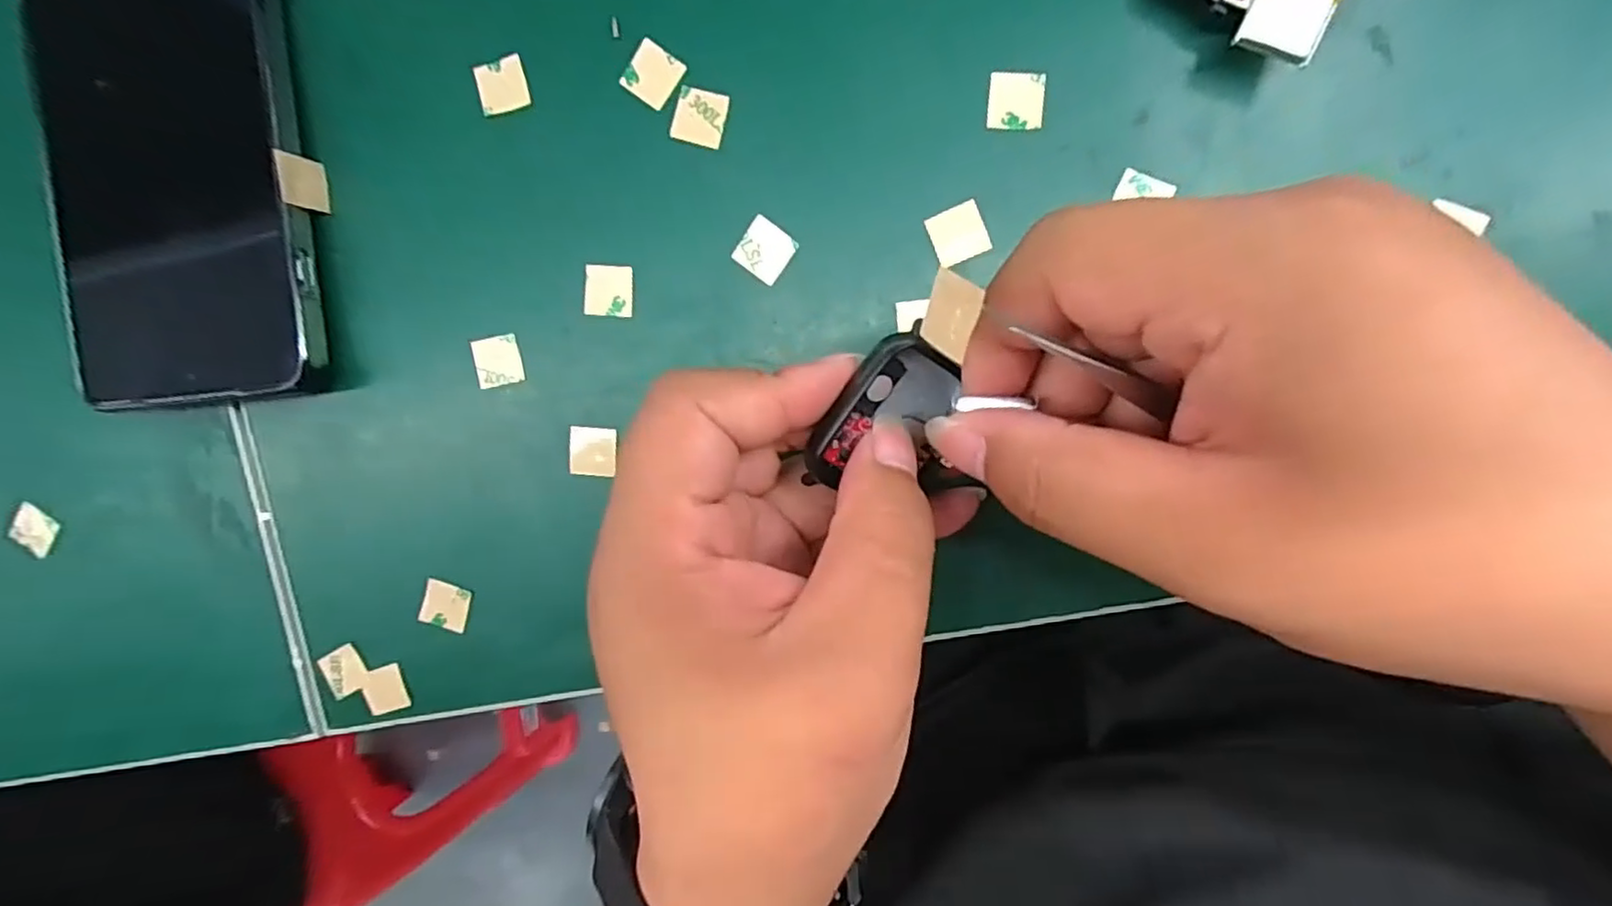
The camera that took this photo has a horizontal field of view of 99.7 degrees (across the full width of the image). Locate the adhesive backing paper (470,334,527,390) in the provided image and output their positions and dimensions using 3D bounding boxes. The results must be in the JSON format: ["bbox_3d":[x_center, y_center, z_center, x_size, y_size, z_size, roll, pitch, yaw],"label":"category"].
[{"bbox_3d":[-0.098,-0.029,0.216,0.017,0.004,0.015,-10,96,6],"label":"adhesive backing paper"}]

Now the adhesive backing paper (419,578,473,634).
[{"bbox_3d":[-0.120,0.051,0.226,0.015,0.004,0.015,19,98,3],"label":"adhesive backing paper"}]

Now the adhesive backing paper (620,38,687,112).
[{"bbox_3d":[-0.046,-0.113,0.202,0.016,0.004,0.016,36,98,0],"label":"adhesive backing paper"}]

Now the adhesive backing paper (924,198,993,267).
[{"bbox_3d":[0.045,-0.064,0.198,0.016,0.004,0.016,-23,94,7],"label":"adhesive backing paper"}]

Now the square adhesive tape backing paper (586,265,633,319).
[{"bbox_3d":[-0.061,-0.050,0.210,0.015,0.004,0.015,4,97,5],"label":"square adhesive tape backing paper"}]

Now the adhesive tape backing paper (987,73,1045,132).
[{"bbox_3d":[0.060,-0.100,0.194,0.015,0.004,0.015,4,97,6],"label":"adhesive tape backing paper"}]

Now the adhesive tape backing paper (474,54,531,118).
[{"bbox_3d":[-0.093,-0.112,0.208,0.015,0.004,0.015,-14,92,2],"label":"adhesive tape backing paper"}]

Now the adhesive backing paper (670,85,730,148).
[{"bbox_3d":[-0.032,-0.100,0.201,0.016,0.004,0.016,15,98,3],"label":"adhesive backing paper"}]

